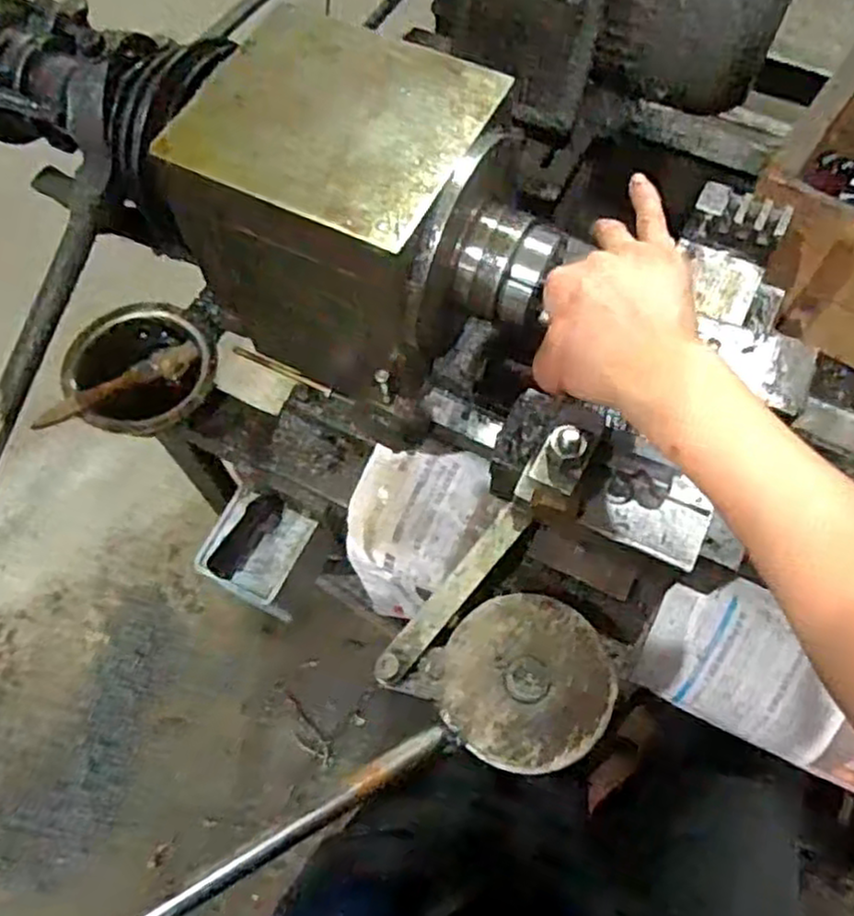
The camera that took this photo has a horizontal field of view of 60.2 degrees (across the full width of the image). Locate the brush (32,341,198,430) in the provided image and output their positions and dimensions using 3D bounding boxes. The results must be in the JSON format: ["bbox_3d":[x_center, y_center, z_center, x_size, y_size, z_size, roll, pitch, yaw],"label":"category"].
[{"bbox_3d":[-0.278,-0.066,0.661,0.149,0.025,0.031,-33,72,-24],"label":"brush"}]

